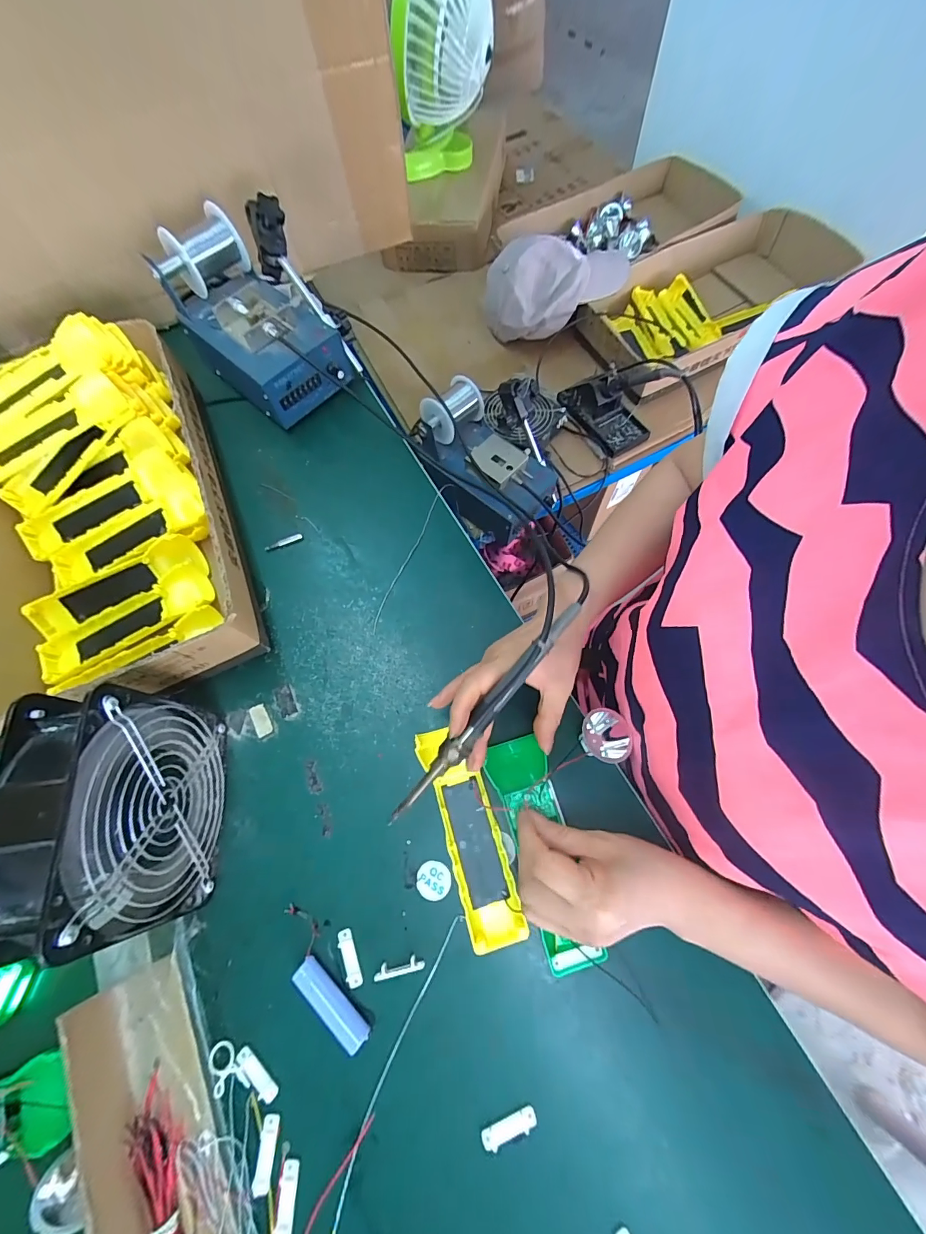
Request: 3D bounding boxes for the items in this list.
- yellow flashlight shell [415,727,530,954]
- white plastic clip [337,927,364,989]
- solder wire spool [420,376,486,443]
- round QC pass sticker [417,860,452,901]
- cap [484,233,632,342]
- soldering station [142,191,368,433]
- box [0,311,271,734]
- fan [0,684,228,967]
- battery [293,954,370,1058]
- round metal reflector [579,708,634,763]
[{"bbox_3d":[0.004,0.171,0.348,0.043,0.019,0.162,-19,70,-7],"label":"yellow flashlight shell"},{"bbox_3d":[-0.087,0.259,0.326,0.011,0.004,0.037,-23,69,-8],"label":"white plastic clip"},{"bbox_3d":[-0.017,-0.300,0.618,0.057,0.053,0.086,37,73,15],"label":"solder wire spool"},{"bbox_3d":[-0.023,0.211,0.344,0.026,0.004,0.026,-1,67,1],"label":"round QC pass sticker"},{"bbox_3d":[0.185,-0.603,0.768,0.299,0.106,0.157,-18,68,-6],"label":"cap"},{"bbox_3d":[-0.243,-0.364,0.513,0.232,0.140,0.144,42,74,17],"label":"soldering station"},{"bbox_3d":[-0.366,-0.112,0.434,0.219,0.102,0.412,-24,69,-8],"label":"box"},{"bbox_3d":[-0.240,0.136,0.307,0.066,0.148,0.146,-6,67,-1],"label":"fan"},{"bbox_3d":[-0.095,0.280,0.312,0.066,0.016,0.017,40,74,16],"label":"battery"},{"bbox_3d":[0.121,0.099,0.361,0.015,0.049,0.043,11,65,-25],"label":"round metal reflector"}]

